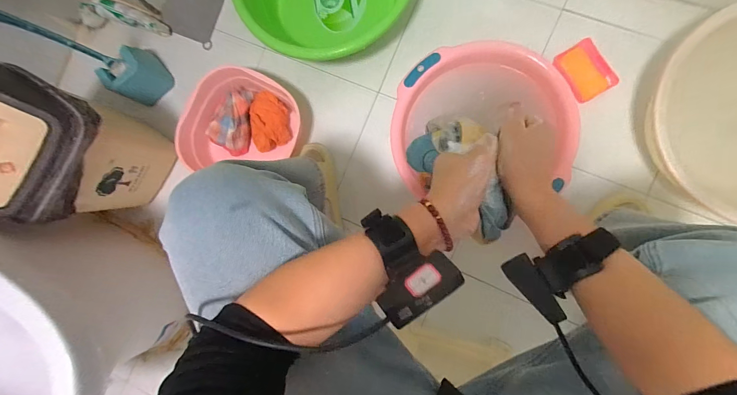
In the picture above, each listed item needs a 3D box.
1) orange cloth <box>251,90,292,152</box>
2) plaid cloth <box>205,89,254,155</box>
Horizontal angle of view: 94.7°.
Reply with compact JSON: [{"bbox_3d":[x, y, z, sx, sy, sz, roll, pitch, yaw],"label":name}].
[{"bbox_3d":[-0.226,-0.172,0.800,0.091,0.064,0.134,12,91,9],"label":"orange cloth"},{"bbox_3d":[-0.315,-0.179,0.784,0.074,0.079,0.151,14,91,9],"label":"plaid cloth"}]

